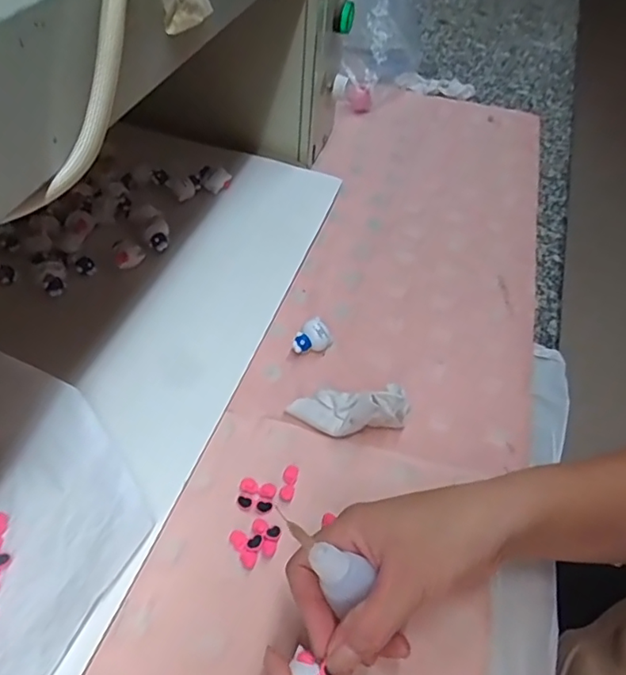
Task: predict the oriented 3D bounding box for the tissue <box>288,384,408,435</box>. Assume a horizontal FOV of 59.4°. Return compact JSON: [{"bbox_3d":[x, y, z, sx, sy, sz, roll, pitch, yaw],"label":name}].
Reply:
[{"bbox_3d":[0.026,0.054,0.400,0.084,0.036,0.034,-4,47,10],"label":"tissue"}]

